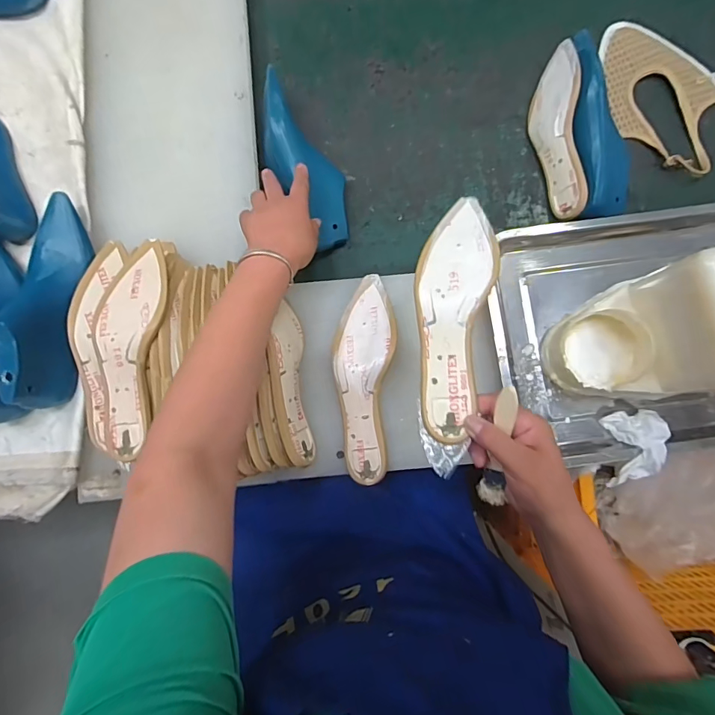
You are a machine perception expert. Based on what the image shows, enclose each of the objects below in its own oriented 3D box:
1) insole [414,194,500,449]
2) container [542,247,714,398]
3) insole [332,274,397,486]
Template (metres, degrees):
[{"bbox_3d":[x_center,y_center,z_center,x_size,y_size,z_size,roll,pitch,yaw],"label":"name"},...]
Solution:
[{"bbox_3d":[0.090,-0.045,0.414,0.069,0.036,0.243,7,80,1],"label":"insole"},{"bbox_3d":[0.328,-0.032,0.445,0.208,0.187,0.144,-5,85,1],"label":"container"},{"bbox_3d":[0.006,0.021,0.514,0.069,0.035,0.243,4,85,1],"label":"insole"}]

